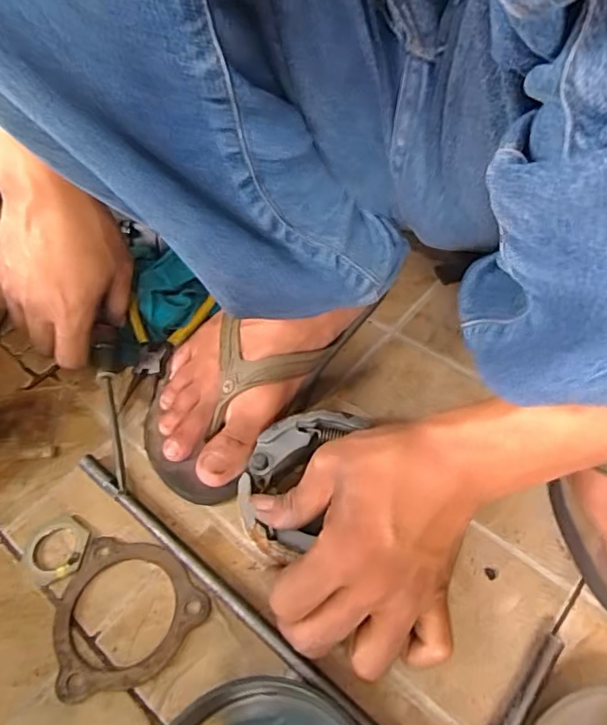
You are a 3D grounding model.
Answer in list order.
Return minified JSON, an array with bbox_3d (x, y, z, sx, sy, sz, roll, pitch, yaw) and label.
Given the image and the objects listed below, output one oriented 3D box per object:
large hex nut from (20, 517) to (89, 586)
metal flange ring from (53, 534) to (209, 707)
[{"bbox_3d":[-0.160,0.121,0.360,0.042,0.004,0.041,-16,51,-7],"label":"large hex nut"},{"bbox_3d":[-0.112,0.150,0.332,0.088,0.004,0.089,-3,51,3],"label":"metal flange ring"}]

